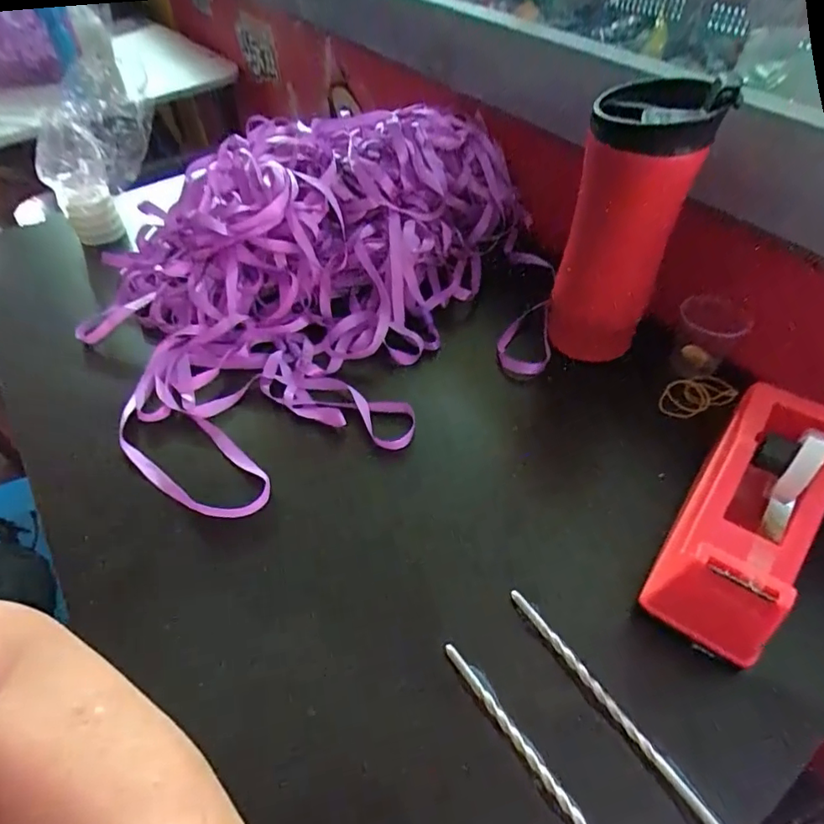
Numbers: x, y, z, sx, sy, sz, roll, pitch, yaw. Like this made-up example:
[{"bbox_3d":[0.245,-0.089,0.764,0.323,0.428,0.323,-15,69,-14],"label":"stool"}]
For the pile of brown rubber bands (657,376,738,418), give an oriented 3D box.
[{"bbox_3d":[0.219,-0.012,0.415,0.053,0.009,0.029,-23,70,10],"label":"pile of brown rubber bands"}]

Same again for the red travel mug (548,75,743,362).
[{"bbox_3d":[0.153,-0.132,0.393,0.074,0.190,0.073,20,53,18],"label":"red travel mug"}]

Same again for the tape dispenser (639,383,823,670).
[{"bbox_3d":[0.192,0.055,0.302,0.062,0.065,0.156,28,56,23],"label":"tape dispenser"}]

